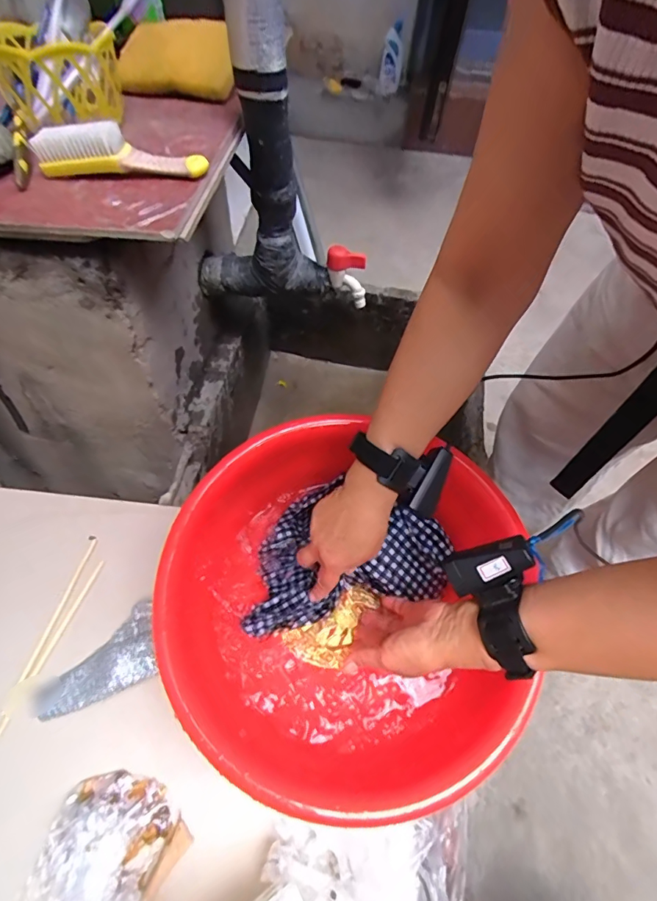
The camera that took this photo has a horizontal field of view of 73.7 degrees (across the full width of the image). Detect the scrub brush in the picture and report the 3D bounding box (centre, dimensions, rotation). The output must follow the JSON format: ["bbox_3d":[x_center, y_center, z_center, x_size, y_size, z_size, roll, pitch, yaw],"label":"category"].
[{"bbox_3d":[-0.201,-0.290,0.424,0.160,0.034,0.049,-7,58,-7],"label":"scrub brush"}]

